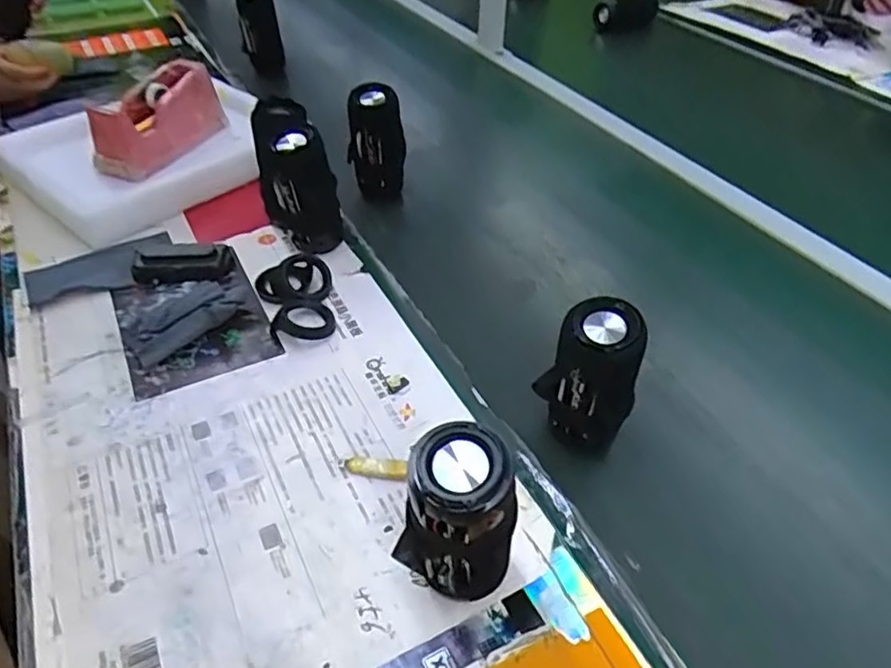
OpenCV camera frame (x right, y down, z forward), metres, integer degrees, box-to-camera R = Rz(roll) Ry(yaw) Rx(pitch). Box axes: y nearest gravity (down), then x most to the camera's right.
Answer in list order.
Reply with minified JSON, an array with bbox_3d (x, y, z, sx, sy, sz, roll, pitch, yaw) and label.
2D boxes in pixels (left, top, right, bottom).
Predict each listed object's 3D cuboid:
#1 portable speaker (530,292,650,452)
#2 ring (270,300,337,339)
[{"bbox_3d":[0.120,0.044,0.528,0.056,0.146,0.055,-19,46,-21],"label":"portable speaker"},{"bbox_3d":[-0.148,-0.017,0.661,0.064,0.009,0.064,1,42,-1],"label":"ring"}]

